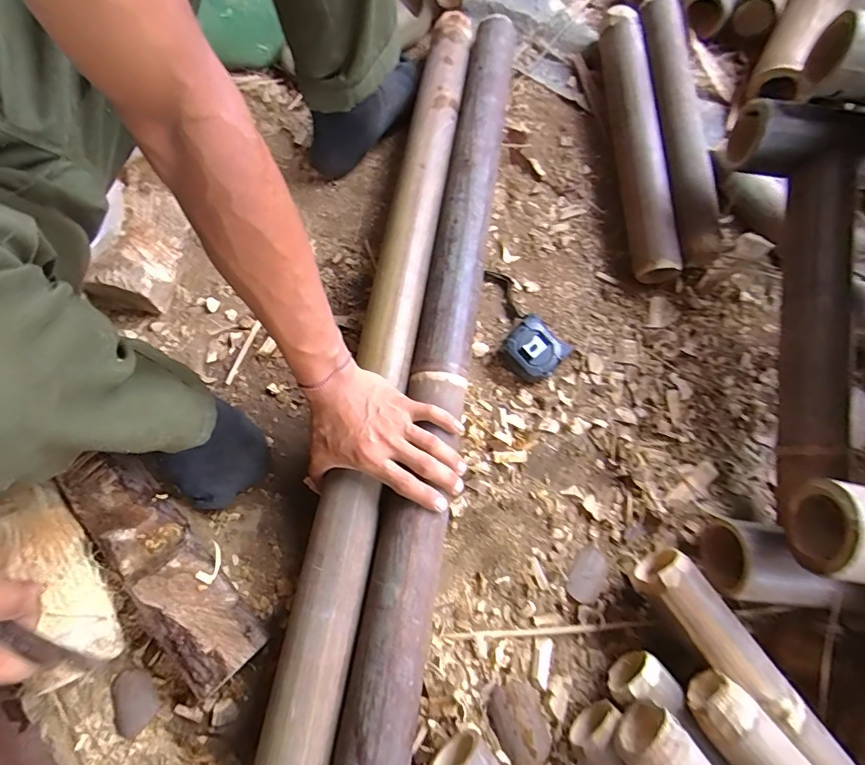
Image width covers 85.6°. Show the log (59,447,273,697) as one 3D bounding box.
[{"bbox_3d":[-0.268,0.180,0.456,0.087,0.063,0.252,-41,78,-14],"label":"log"}]

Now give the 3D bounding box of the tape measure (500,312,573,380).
[{"bbox_3d":[0.121,-0.038,0.554,0.065,0.037,0.066,41,75,11],"label":"tape measure"}]

